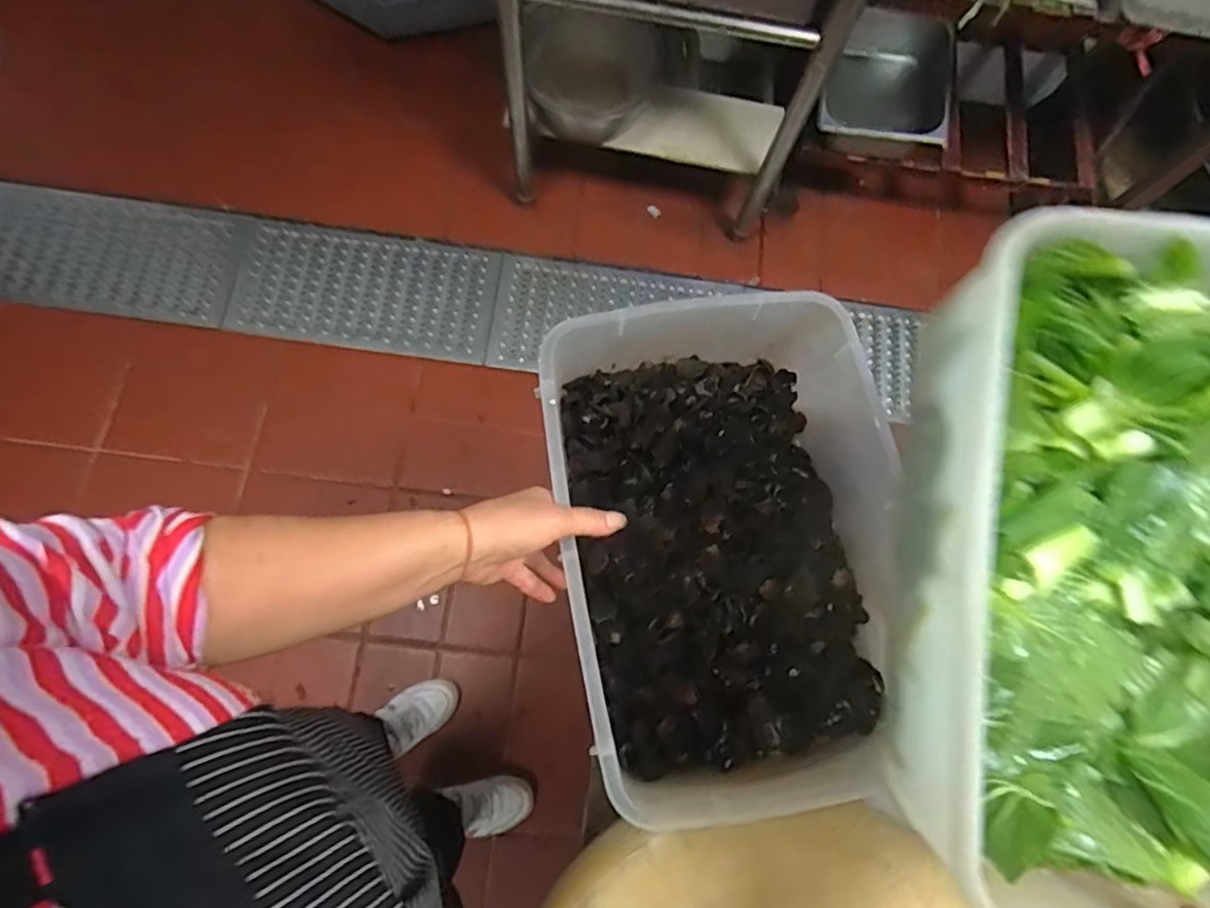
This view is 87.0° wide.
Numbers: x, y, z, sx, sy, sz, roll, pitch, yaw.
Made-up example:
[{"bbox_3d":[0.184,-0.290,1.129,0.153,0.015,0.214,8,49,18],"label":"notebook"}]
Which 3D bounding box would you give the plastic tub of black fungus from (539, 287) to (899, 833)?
[{"bbox_3d":[0.097,0.059,0.502,0.254,0.118,0.342,-8,69,-4],"label":"plastic tub of black fungus"}]

